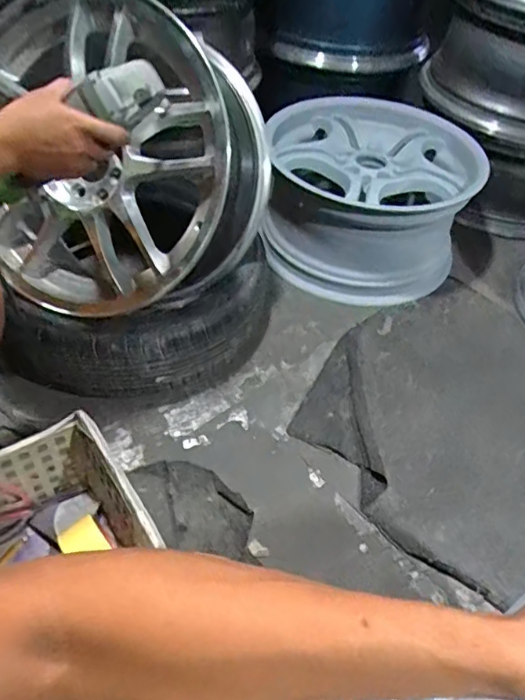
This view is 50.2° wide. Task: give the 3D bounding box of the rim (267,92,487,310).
[{"bbox_3d":[0.225,-0.348,1.250,0.431,0.229,0.473,4,45,-1],"label":"rim"}]

